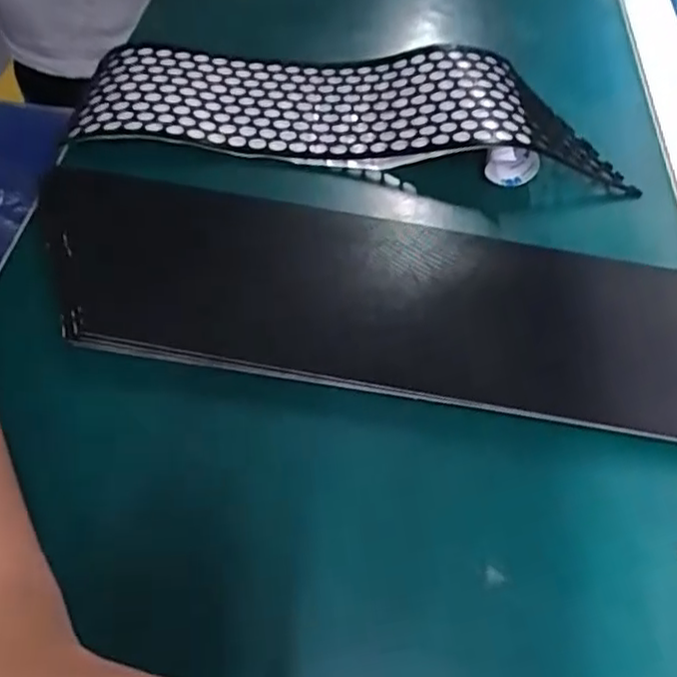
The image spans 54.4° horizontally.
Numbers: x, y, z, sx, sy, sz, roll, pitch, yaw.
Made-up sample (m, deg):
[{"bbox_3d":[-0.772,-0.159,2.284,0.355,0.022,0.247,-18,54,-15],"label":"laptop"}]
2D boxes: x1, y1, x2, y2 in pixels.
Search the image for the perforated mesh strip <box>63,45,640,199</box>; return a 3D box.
[{"bbox_3d":[0.009,-0.141,0.395,0.310,0.024,0.095,4,54,-2],"label":"perforated mesh strip"}]

